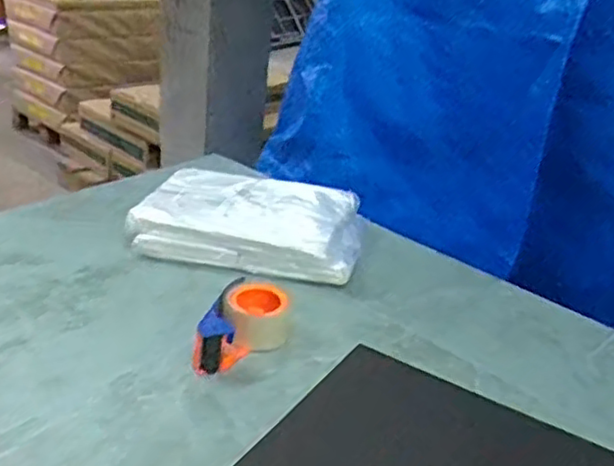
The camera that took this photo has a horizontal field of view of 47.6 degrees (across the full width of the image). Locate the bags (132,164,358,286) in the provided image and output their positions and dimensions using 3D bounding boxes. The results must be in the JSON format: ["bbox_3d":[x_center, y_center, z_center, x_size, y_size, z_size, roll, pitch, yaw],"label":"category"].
[{"bbox_3d":[-0.084,-0.021,1.079,0.340,0.066,0.211,11,27,7],"label":"bags"}]

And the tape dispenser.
[{"bbox_3d":[-0.073,0.119,0.870,0.093,0.058,0.149,13,27,11],"label":"tape dispenser"}]

